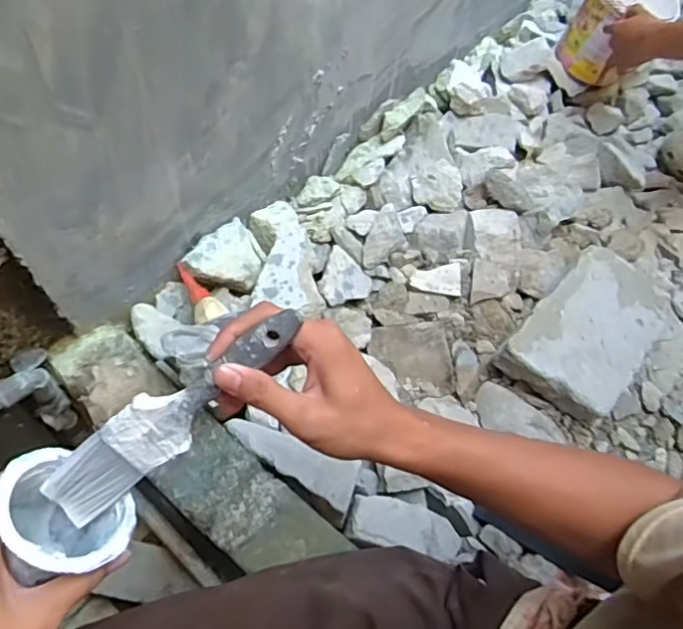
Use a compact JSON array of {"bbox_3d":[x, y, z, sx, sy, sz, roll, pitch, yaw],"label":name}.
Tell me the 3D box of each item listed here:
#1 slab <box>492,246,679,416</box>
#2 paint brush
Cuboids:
[{"bbox_3d":[0.365,0.031,0.820,0.165,0.087,0.249,40,67,16],"label":"slab"},{"bbox_3d":[-0.119,0.074,0.398,0.234,0.008,0.050,-35,105,14],"label":"paint brush"}]

